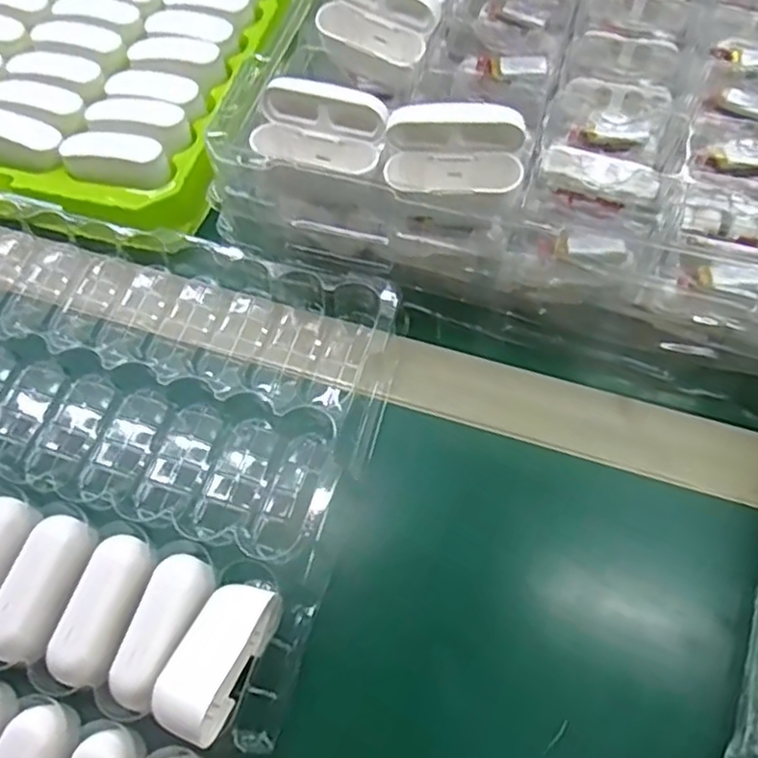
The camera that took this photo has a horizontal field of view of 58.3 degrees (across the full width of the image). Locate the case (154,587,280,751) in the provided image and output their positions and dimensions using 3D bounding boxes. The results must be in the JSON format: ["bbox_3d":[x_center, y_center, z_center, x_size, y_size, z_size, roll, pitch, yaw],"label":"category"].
[{"bbox_3d":[-0.067,0.115,0.279,0.029,0.021,0.063,19,43,12],"label":"case"}]

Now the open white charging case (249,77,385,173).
[{"bbox_3d":[-0.029,-0.124,0.343,0.063,0.030,0.035,14,63,9],"label":"open white charging case"}]

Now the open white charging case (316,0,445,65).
[{"bbox_3d":[-0.003,-0.200,0.377,0.067,0.036,0.038,35,68,18],"label":"open white charging case"}]

